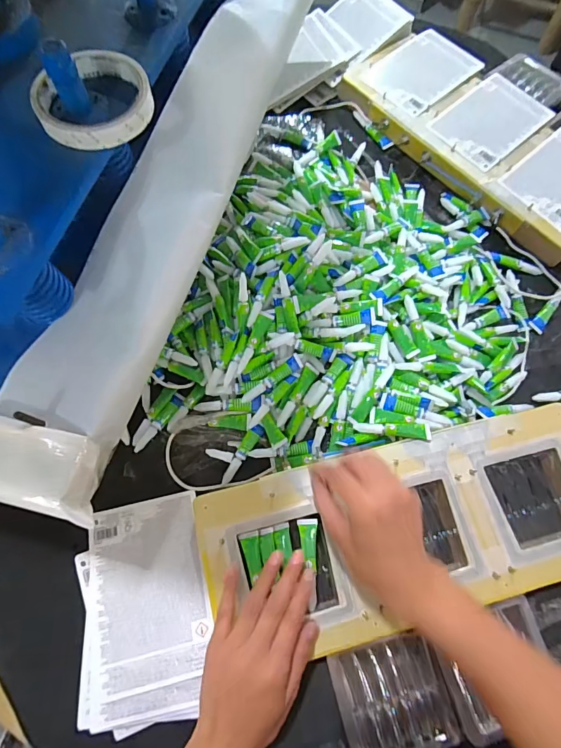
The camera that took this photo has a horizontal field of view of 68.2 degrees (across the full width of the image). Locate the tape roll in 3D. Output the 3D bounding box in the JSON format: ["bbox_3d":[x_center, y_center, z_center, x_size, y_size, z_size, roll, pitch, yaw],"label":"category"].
[{"bbox_3d":[-0.147,-0.218,0.328,0.088,0.017,0.085,1,70,-2],"label":"tape roll"}]

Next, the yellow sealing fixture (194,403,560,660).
[{"bbox_3d":[0.136,0.159,0.434,0.420,0.035,0.185,-7,70,-5],"label":"yellow sealing fixture"}]

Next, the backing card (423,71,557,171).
[{"bbox_3d":[0.318,-0.380,0.619,0.176,0.011,0.115,-41,76,-12],"label":"backing card"}]

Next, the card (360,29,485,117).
[{"bbox_3d":[0.221,-0.472,0.643,0.166,0.011,0.117,-39,76,-14],"label":"card"}]

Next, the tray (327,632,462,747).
[{"bbox_3d":[0.108,0.312,0.397,0.101,0.018,0.098,-13,71,-7],"label":"tray"}]

